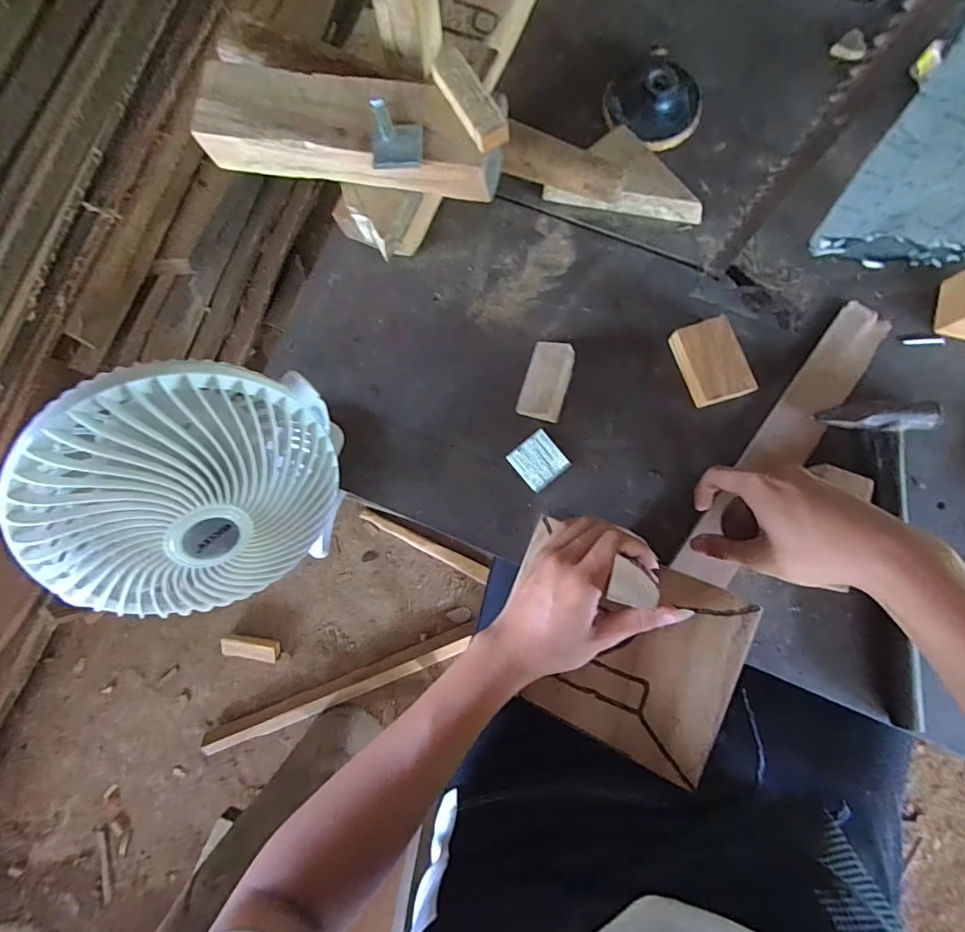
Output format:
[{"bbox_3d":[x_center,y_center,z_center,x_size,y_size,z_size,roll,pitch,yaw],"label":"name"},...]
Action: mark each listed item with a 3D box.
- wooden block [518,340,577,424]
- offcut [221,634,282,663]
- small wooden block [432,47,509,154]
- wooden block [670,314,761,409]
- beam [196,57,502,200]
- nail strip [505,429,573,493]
[{"bbox_3d":[0.059,-0.078,0.437,0.039,0.019,0.073,16,85,5],"label":"wooden block"},{"bbox_3d":[-0.542,0.427,1.115,0.132,0.026,0.047,10,84,5],"label":"offcut"},{"bbox_3d":[-0.011,-0.277,0.362,0.026,0.016,0.083,-33,83,-2],"label":"small wooden block"},{"bbox_3d":[0.206,-0.093,0.428,0.049,0.027,0.073,-18,83,2],"label":"wooden block"},{"bbox_3d":[-0.106,-0.269,0.391,0.243,0.043,0.081,8,84,3],"label":"beam"},{"bbox_3d":[0.052,-0.005,0.434,0.043,0.004,0.045,-40,91,-1],"label":"nail strip"}]

